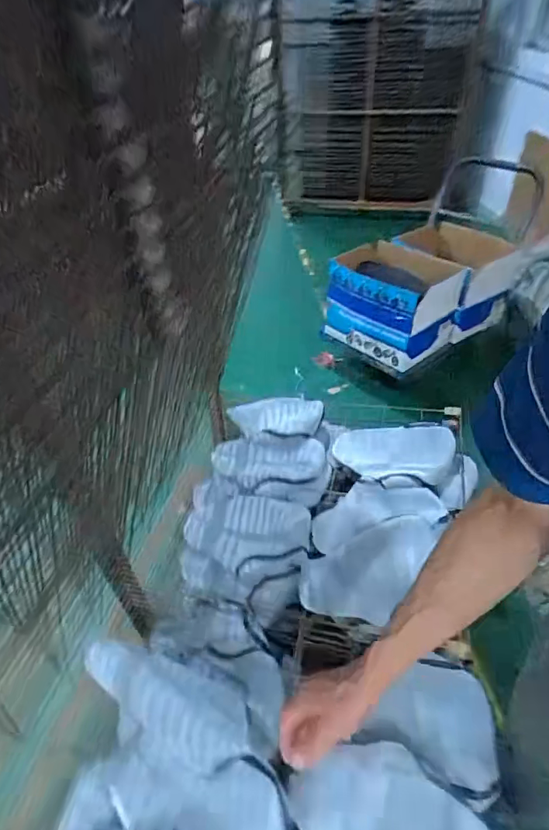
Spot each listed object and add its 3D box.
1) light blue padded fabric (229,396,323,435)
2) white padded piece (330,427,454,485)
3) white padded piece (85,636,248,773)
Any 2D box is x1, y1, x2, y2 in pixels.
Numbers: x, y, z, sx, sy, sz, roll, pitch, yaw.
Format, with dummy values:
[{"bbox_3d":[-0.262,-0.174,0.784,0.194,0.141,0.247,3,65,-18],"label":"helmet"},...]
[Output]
[{"bbox_3d":[0.001,-0.001,1.179,0.262,0.038,0.117,2,41,29],"label":"light blue padded fabric"},{"bbox_3d":[0.277,0.081,1.082,0.273,0.036,0.165,-1,39,31],"label":"white padded piece"},{"bbox_3d":[-0.182,0.463,0.749,0.320,0.052,0.128,16,47,21],"label":"white padded piece"}]

